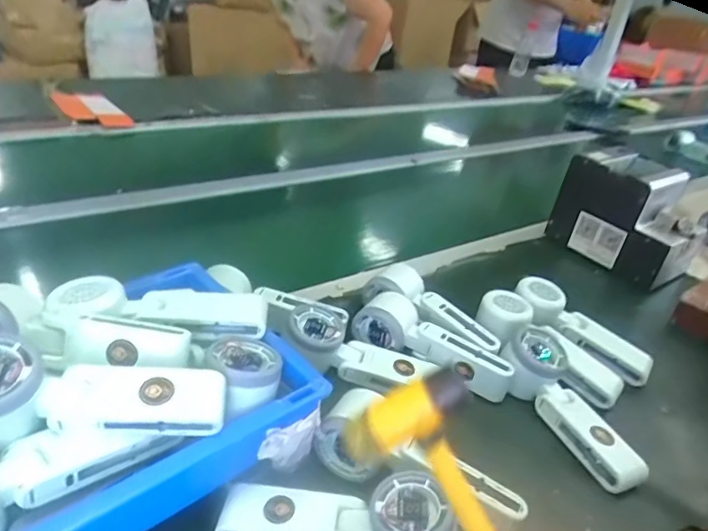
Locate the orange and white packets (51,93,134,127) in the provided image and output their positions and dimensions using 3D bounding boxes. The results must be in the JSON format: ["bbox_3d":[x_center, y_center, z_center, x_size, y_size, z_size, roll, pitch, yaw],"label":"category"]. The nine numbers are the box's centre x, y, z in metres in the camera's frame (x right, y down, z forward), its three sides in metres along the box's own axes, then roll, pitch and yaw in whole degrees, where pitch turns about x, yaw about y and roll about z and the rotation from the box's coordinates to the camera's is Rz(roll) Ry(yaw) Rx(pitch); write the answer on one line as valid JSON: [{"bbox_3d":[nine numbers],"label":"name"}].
[{"bbox_3d":[-0.565,-0.342,1.143,0.108,0.013,0.226,-17,39,-35],"label":"orange and white packets"}]

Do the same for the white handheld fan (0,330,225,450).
[{"bbox_3d":[-0.168,0.077,0.335,0.164,0.049,0.060,-3,33,-18],"label":"white handheld fan"}]

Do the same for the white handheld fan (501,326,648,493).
[{"bbox_3d":[0.198,0.137,0.508,0.063,0.045,0.167,-7,48,-24],"label":"white handheld fan"}]

